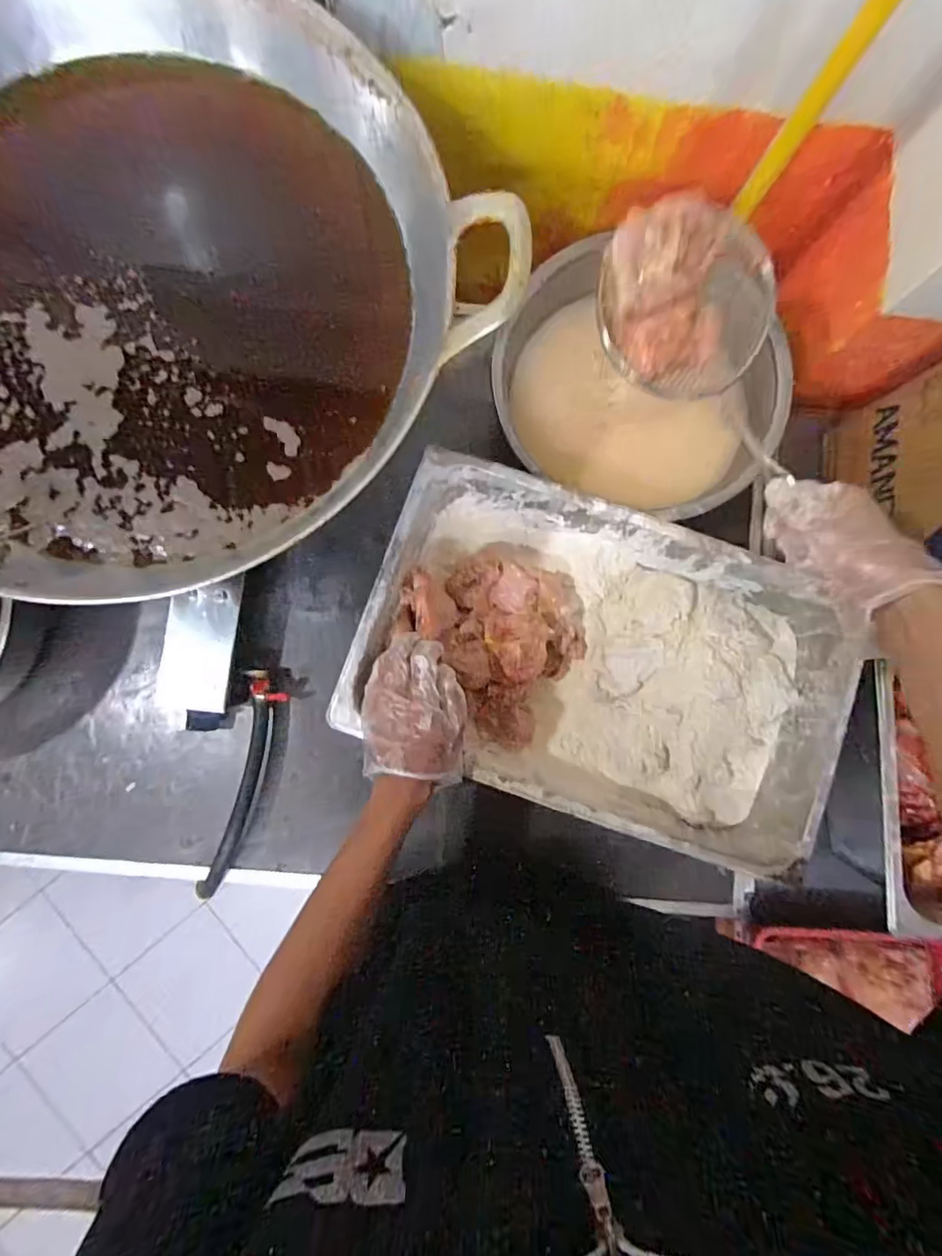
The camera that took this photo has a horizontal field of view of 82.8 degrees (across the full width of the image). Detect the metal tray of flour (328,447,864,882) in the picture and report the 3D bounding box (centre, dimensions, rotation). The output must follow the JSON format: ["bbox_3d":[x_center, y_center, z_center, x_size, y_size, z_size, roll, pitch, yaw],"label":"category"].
[{"bbox_3d":[0.144,0.037,0.635,0.516,0.142,0.324,18,87,-1],"label":"metal tray of flour"}]

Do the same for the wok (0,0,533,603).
[{"bbox_3d":[-0.285,-0.295,0.483,0.539,0.202,0.509,0,87,-2],"label":"wok"}]

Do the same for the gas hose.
[{"bbox_3d":[-0.287,0.215,0.661,0.031,0.040,0.260,17,87,-1],"label":"gas hose"}]

